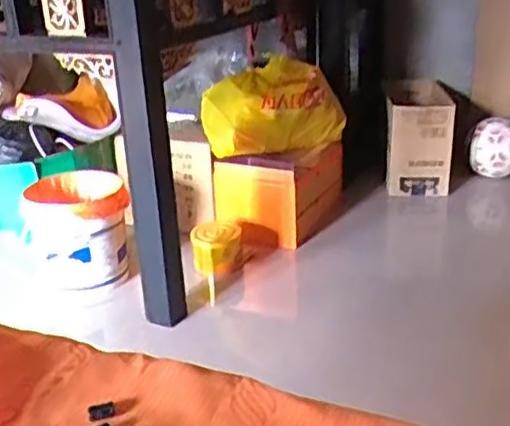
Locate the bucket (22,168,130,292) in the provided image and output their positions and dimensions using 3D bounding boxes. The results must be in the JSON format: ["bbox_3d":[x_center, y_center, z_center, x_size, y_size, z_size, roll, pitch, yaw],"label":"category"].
[{"bbox_3d":[-0.466,0.043,1.770,0.257,0.243,0.237,-2,22,1],"label":"bucket"}]

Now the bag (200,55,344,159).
[{"bbox_3d":[0.052,-0.286,1.924,0.412,0.242,0.304,-1,22,3],"label":"bag"}]

